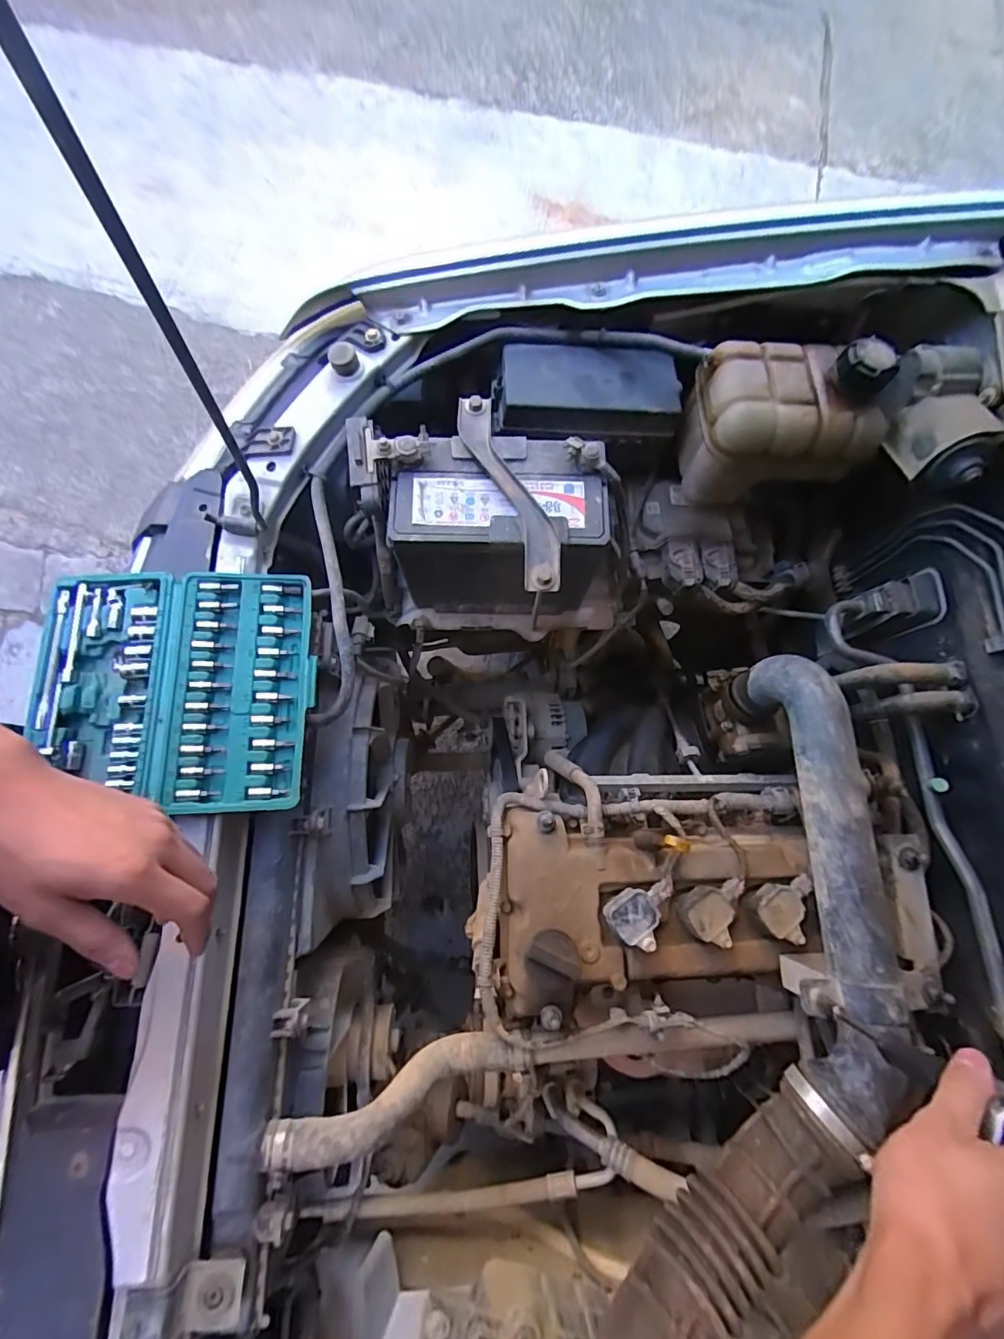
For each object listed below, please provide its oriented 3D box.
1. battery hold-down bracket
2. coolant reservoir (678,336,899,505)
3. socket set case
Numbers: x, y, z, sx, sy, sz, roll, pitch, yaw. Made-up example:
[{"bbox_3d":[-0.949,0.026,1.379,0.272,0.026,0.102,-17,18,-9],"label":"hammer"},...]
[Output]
[{"bbox_3d":[0.008,-0.185,0.533,0.047,0.012,0.228,-21,76,-6],"label":"battery hold-down bracket"},{"bbox_3d":[0.318,-0.289,0.600,0.188,0.138,0.132,-7,75,-2],"label":"coolant reservoir"},{"bbox_3d":[-0.312,0.019,0.493,0.245,0.034,0.224,-2,75,-1],"label":"socket set case"}]

